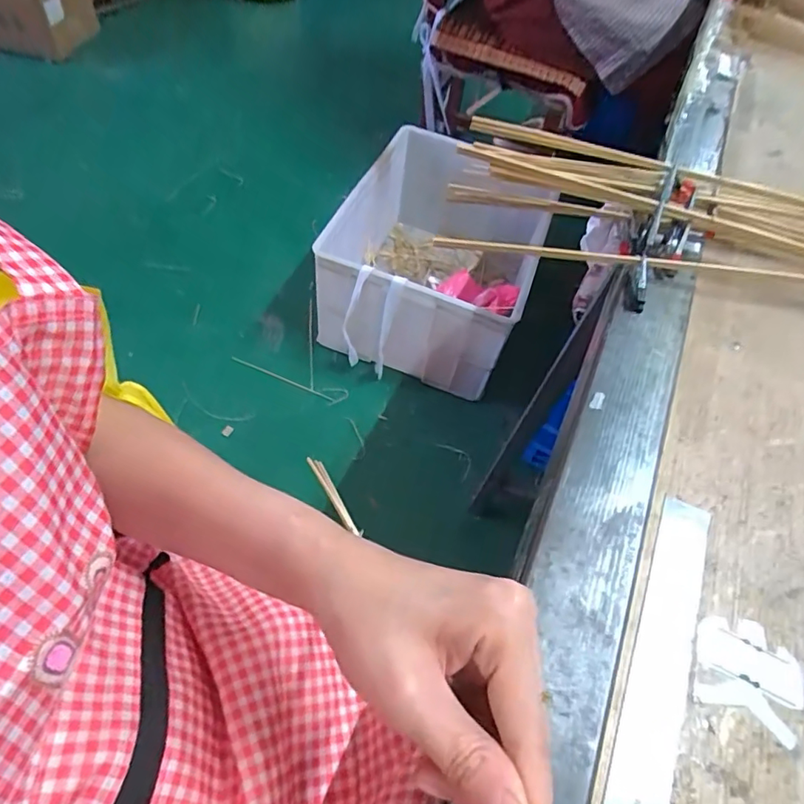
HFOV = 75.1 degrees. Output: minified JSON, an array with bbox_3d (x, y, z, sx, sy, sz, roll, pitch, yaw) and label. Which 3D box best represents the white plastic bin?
[{"bbox_3d":[0.073,-0.329,1.181,0.402,0.305,0.490,16,55,3],"label":"white plastic bin"}]

